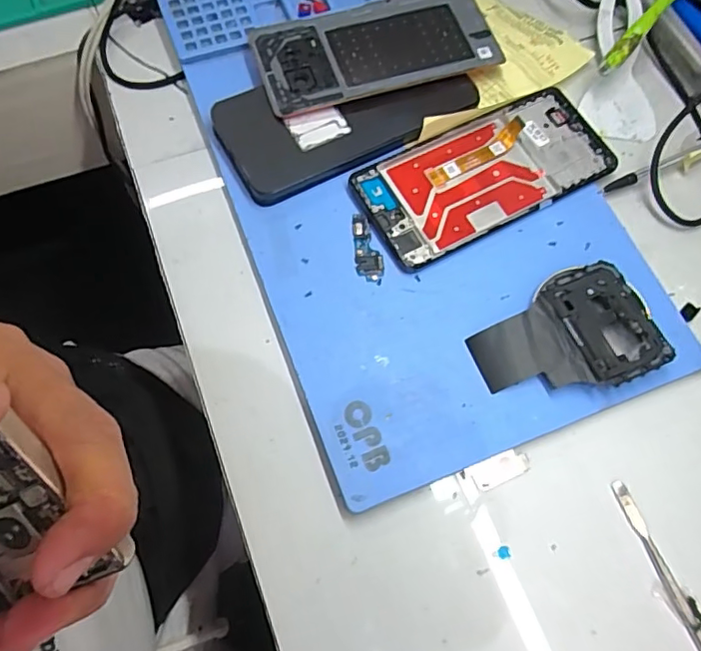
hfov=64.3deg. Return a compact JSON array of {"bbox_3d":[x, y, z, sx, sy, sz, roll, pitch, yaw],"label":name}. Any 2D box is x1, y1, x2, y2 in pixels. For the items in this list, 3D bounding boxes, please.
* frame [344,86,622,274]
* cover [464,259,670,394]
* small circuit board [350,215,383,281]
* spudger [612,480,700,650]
[{"bbox_3d":[0.087,-0.098,0.354,0.165,0.008,0.074,-28,71,-12],"label":"frame"},{"bbox_3d":[0.118,0.005,0.311,0.098,0.015,0.067,-13,69,-7],"label":"cover"},{"bbox_3d":[0.010,-0.048,0.333,0.016,0.004,0.044,-6,68,-4],"label":"small circuit board"},{"bbox_3d":[0.169,0.150,0.269,0.007,0.004,0.151,-19,70,-9],"label":"spudger"}]

